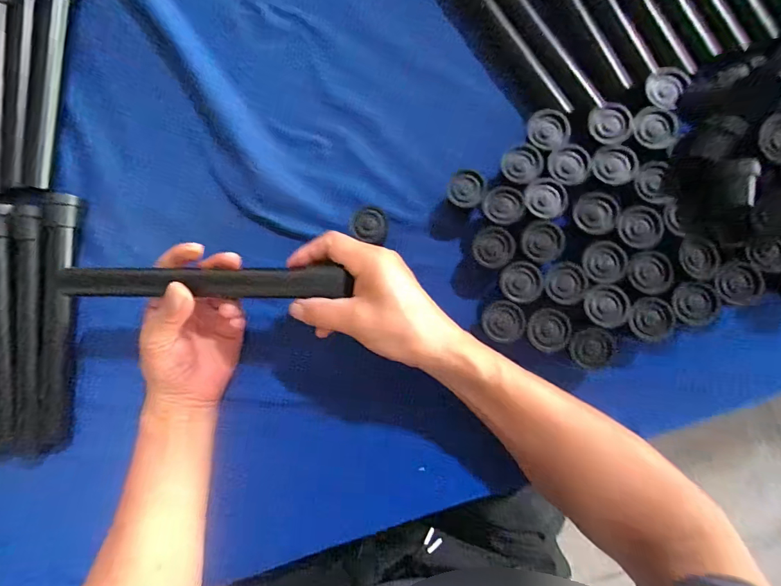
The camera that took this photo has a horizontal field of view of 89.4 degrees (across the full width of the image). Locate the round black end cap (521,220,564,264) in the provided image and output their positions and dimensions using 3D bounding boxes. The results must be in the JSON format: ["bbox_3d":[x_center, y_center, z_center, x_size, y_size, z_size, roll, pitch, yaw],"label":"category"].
[{"bbox_3d":[0.129,-0.044,0.333,0.034,0.008,0.032,-1,85,7],"label":"round black end cap"}]

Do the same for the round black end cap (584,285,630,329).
[{"bbox_3d":[0.178,0.011,0.326,0.033,0.005,0.034,1,85,7],"label":"round black end cap"}]

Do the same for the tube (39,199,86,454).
[{"bbox_3d":[-0.337,0.028,0.395,0.026,0.023,0.256,0,85,7],"label":"tube"}]

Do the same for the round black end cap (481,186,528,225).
[{"bbox_3d":[0.099,-0.077,0.344,0.035,0.013,0.033,-1,85,7],"label":"round black end cap"}]

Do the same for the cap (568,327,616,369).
[{"bbox_3d":[0.167,0.046,0.329,0.034,0.009,0.032,-1,85,7],"label":"cap"}]

